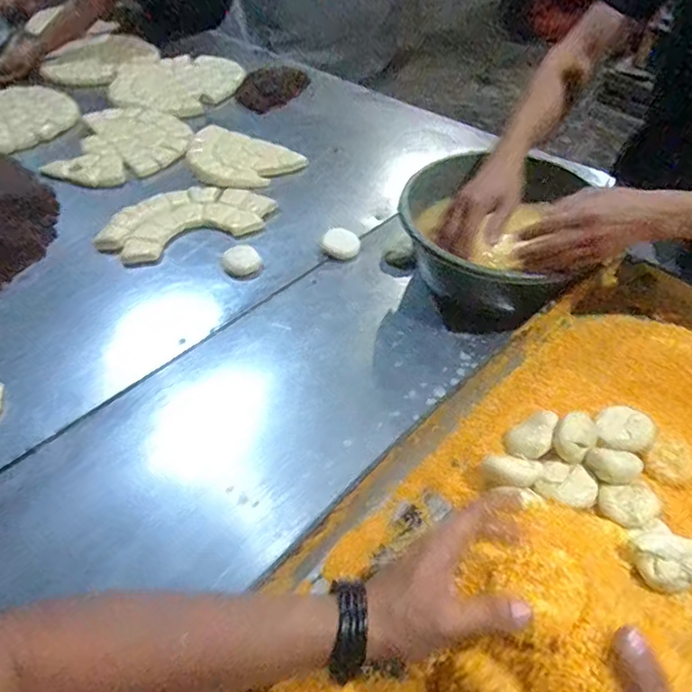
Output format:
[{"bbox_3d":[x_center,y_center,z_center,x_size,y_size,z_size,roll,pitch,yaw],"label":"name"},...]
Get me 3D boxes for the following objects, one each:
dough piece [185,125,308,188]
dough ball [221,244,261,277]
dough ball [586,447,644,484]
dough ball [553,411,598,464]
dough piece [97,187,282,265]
[{"bbox_3d":[-0.235,-0.382,1.064,0.265,0.022,0.189,21,52,20],"label":"dough piece"},{"bbox_3d":[-0.171,-0.137,0.847,0.059,0.016,0.062,-2,48,2],"label":"dough ball"},{"bbox_3d":[0.277,0.123,0.537,0.048,0.025,0.031,16,50,14],"label":"dough ball"},{"bbox_3d":[0.246,0.094,0.555,0.037,0.040,0.053,36,58,28],"label":"dough ball"},{"bbox_3d":[-0.284,-0.230,0.933,0.310,0.027,0.177,-16,49,-11],"label":"dough piece"}]

